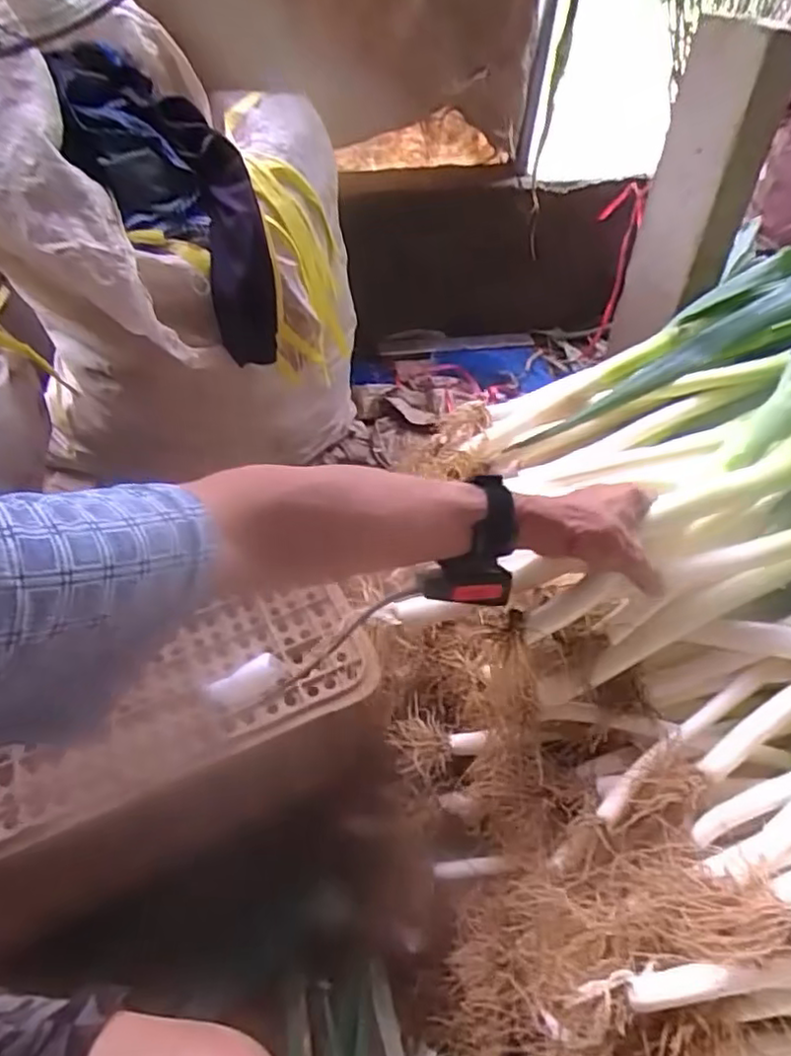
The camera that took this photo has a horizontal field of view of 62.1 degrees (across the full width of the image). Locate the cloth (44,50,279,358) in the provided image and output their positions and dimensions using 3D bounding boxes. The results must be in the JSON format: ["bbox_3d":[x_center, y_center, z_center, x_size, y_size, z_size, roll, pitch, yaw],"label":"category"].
[{"bbox_3d":[-0.241,-0.377,0.786,0.096,0.373,0.148,-10,33,46],"label":"cloth"}]

